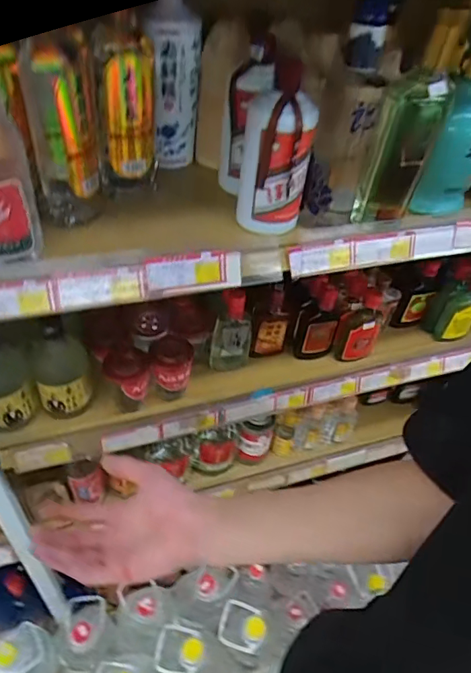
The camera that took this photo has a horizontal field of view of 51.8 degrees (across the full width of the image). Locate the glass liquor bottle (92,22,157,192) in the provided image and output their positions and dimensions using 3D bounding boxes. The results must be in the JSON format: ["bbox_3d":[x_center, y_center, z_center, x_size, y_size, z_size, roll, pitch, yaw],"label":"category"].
[{"bbox_3d":[-0.130,-0.257,0.583,0.065,0.175,0.050,3,46,-4],"label":"glass liquor bottle"}]

